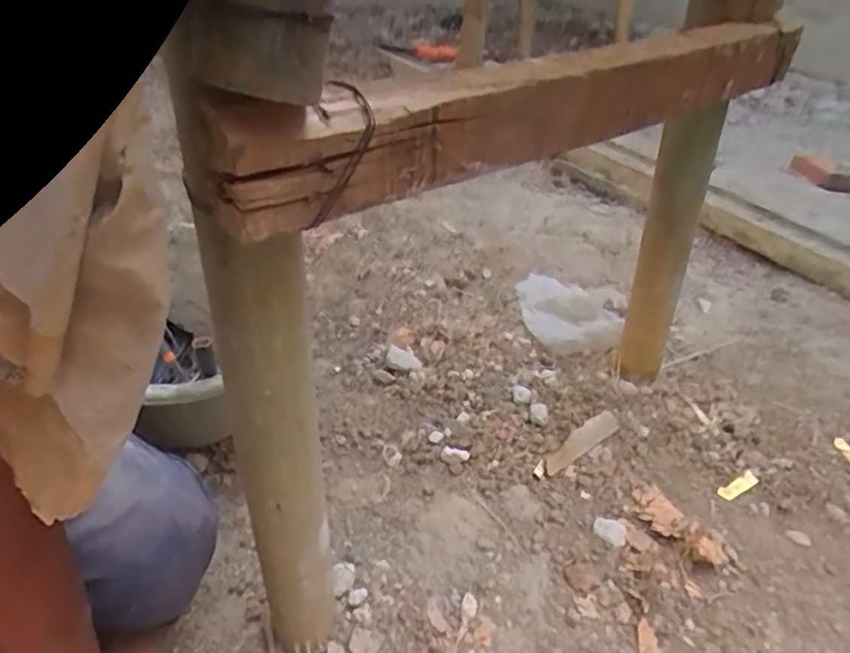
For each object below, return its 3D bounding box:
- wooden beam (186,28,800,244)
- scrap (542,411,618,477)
[{"bbox_3d":[0.057,-0.125,0.347,0.373,0.059,0.057,-18,44,-26],"label":"wooden beam"},{"bbox_3d":[0.184,0.135,0.704,0.130,0.010,0.028,-25,47,-32],"label":"scrap"}]

